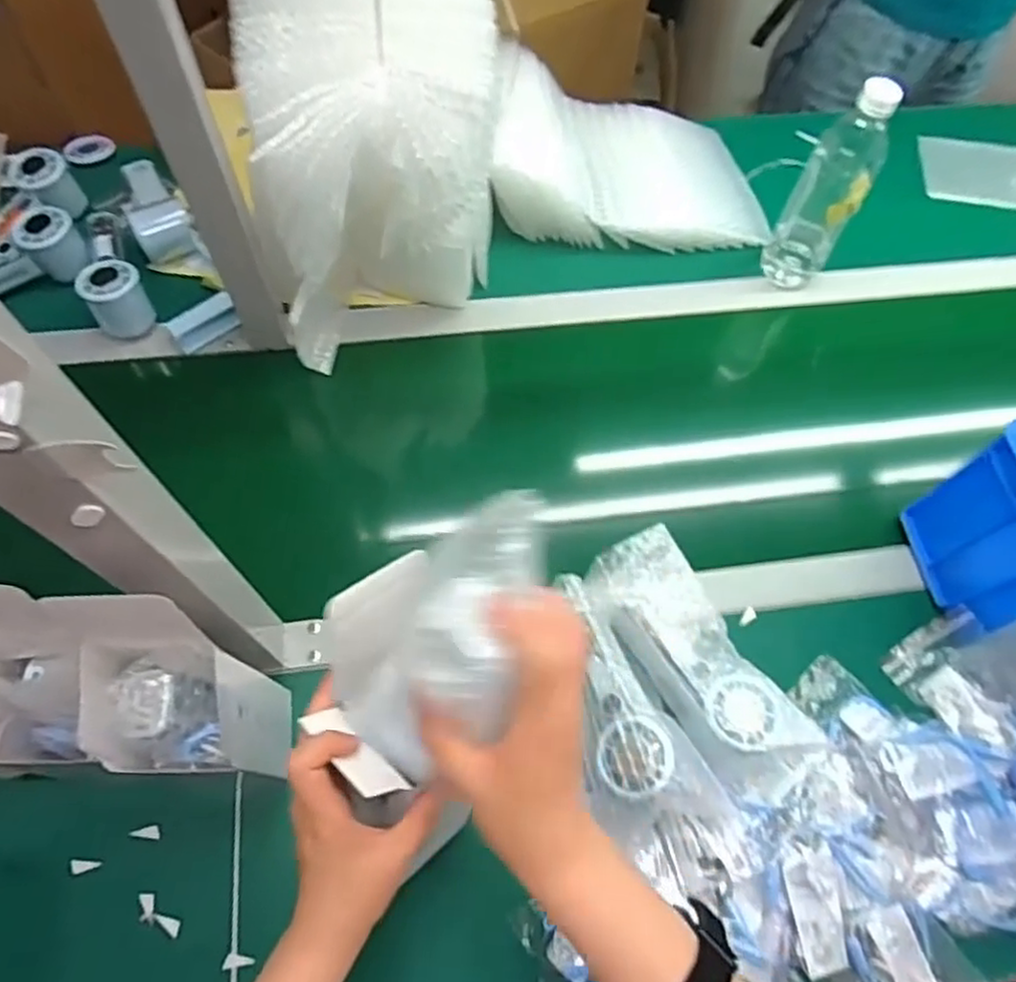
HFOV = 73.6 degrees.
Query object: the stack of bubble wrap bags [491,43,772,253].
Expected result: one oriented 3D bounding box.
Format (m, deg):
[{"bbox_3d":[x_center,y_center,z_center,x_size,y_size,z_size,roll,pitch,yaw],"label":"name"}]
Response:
[{"bbox_3d":[0.154,-0.408,0.796,0.322,0.123,0.220,7,64,0],"label":"stack of bubble wrap bags"}]

